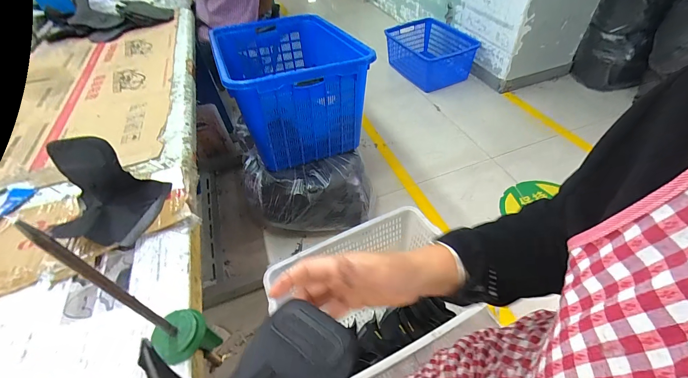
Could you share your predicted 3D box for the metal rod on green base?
[{"bbox_3d":[-0.203,0.123,0.311,0.045,0.272,0.058,24,55,24],"label":"metal rod on green base"}]

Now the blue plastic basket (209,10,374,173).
[{"bbox_3d":[-0.238,-0.485,1.321,0.489,0.362,0.770,-20,50,-12],"label":"blue plastic basket"}]

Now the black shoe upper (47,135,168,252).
[{"bbox_3d":[-0.372,0.010,0.458,0.146,0.138,0.127,-13,47,-5],"label":"black shoe upper"}]

